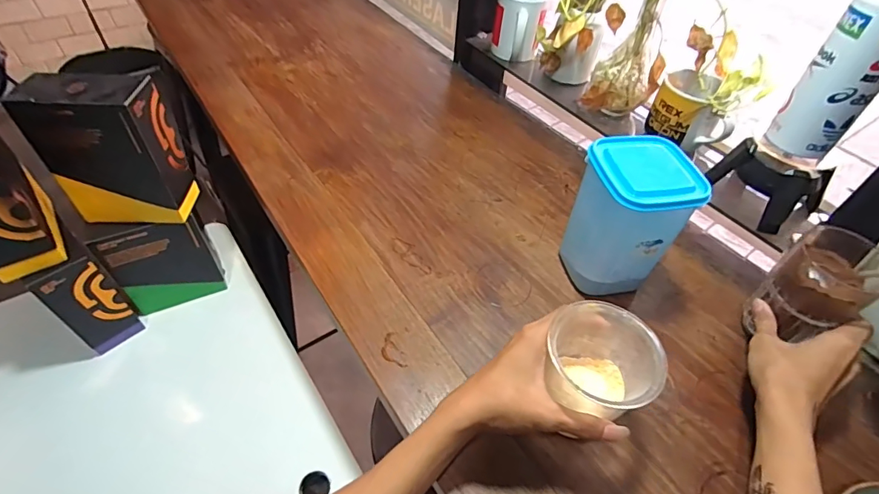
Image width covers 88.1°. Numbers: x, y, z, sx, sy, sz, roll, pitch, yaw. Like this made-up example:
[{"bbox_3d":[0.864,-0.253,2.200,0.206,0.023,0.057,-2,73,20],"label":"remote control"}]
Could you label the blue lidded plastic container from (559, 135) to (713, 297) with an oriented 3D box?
[{"bbox_3d":[0.189,-0.025,0.481,0.090,0.157,0.091,-8,50,-11],"label":"blue lidded plastic container"}]

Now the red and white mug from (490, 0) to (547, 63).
[{"bbox_3d":[0.124,-0.354,0.725,0.076,0.090,0.102,10,49,4],"label":"red and white mug"}]

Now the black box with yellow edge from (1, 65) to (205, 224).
[{"bbox_3d":[-0.359,-0.106,0.504,0.116,0.156,0.074,3,49,-2],"label":"black box with yellow edge"}]

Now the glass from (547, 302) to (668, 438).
[{"bbox_3d":[0.129,0.100,0.379,0.083,0.079,0.080,2,49,-3],"label":"glass"}]

